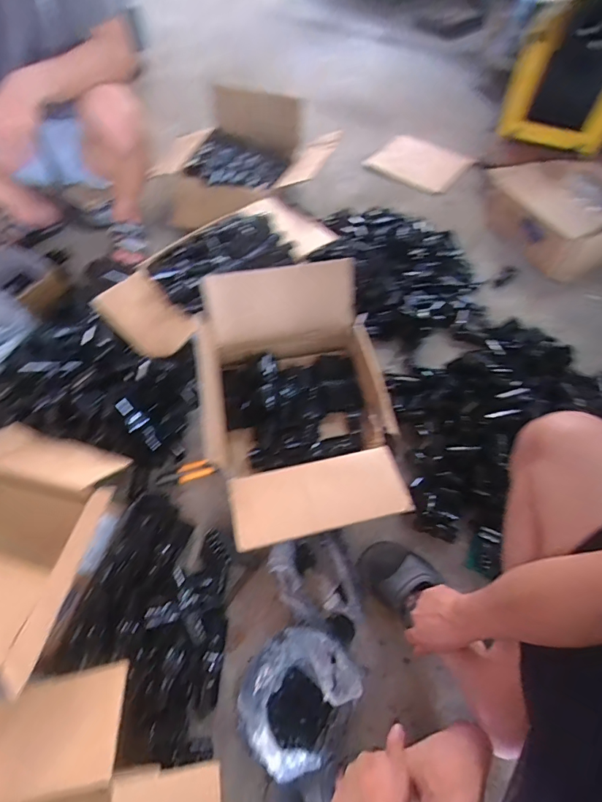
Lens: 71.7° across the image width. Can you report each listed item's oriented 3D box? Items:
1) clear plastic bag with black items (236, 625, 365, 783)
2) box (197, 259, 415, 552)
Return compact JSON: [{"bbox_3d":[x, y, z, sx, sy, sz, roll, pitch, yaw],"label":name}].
[{"bbox_3d":[-0.006,0.452,0.648,0.167,0.140,0.176,26,63,16],"label":"clear plastic bag with black items"},{"bbox_3d":[0.013,0.001,0.779,0.378,0.243,0.463,-13,59,-7],"label":"box"}]

